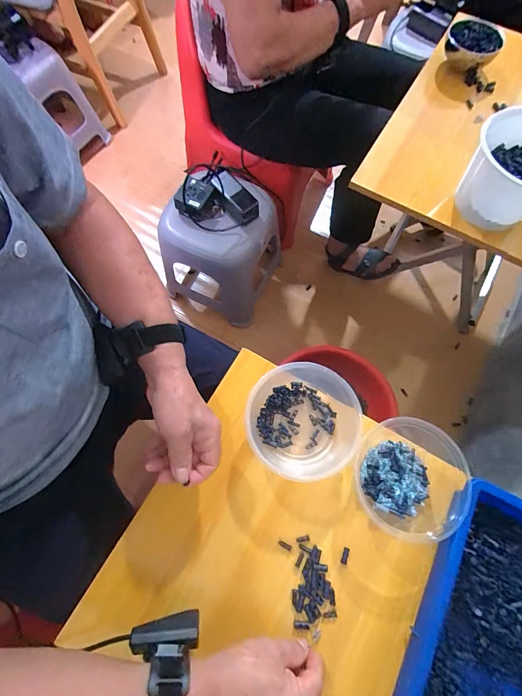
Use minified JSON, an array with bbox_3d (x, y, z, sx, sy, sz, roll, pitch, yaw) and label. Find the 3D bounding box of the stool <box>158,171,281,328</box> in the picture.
[{"bbox_3d":[-0.107,-0.291,0.966,0.266,0.342,0.302,23,75,7],"label":"stool"}]

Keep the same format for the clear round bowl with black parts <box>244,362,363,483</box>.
[{"bbox_3d":[0.056,0.095,0.442,0.140,0.047,0.138,0,73,0],"label":"clear round bowl with black parts"}]

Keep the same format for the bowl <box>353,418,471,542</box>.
[{"bbox_3d":[0.185,0.165,0.415,0.131,0.056,0.132,0,73,0],"label":"bowl"}]

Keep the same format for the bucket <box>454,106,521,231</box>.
[{"bbox_3d":[0.425,-0.297,0.560,0.169,0.112,0.160,0,73,0],"label":"bucket"}]

